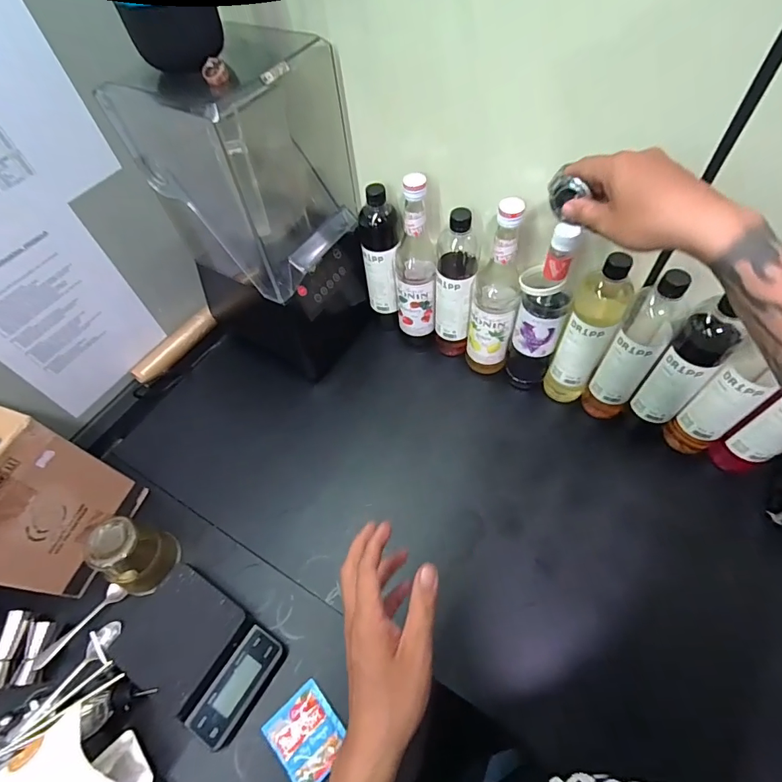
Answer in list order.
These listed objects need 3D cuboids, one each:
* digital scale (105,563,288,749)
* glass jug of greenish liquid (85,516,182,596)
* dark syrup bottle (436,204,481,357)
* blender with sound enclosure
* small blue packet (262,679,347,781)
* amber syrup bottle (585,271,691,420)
[{"bbox_3d":[-0.268,0.332,0.578,0.236,0.028,0.133,27,63,20],"label":"digital scale"},{"bbox_3d":[-0.353,0.229,0.606,0.087,0.108,0.085,-2,57,3],"label":"glass jug of greenish liquid"},{"bbox_3d":[0.104,-0.158,0.722,0.064,0.281,0.060,1,57,5],"label":"dark syrup bottle"},{"bbox_3d":[-0.193,-0.273,0.717,0.231,0.464,0.226,28,63,20],"label":"blender with sound enclosure"},{"bbox_3d":[-0.101,0.417,0.528,0.078,0.008,0.088,-38,62,-19],"label":"small blue packet"},{"bbox_3d":[0.351,-0.056,0.633,0.066,0.279,0.068,28,63,20],"label":"amber syrup bottle"}]

